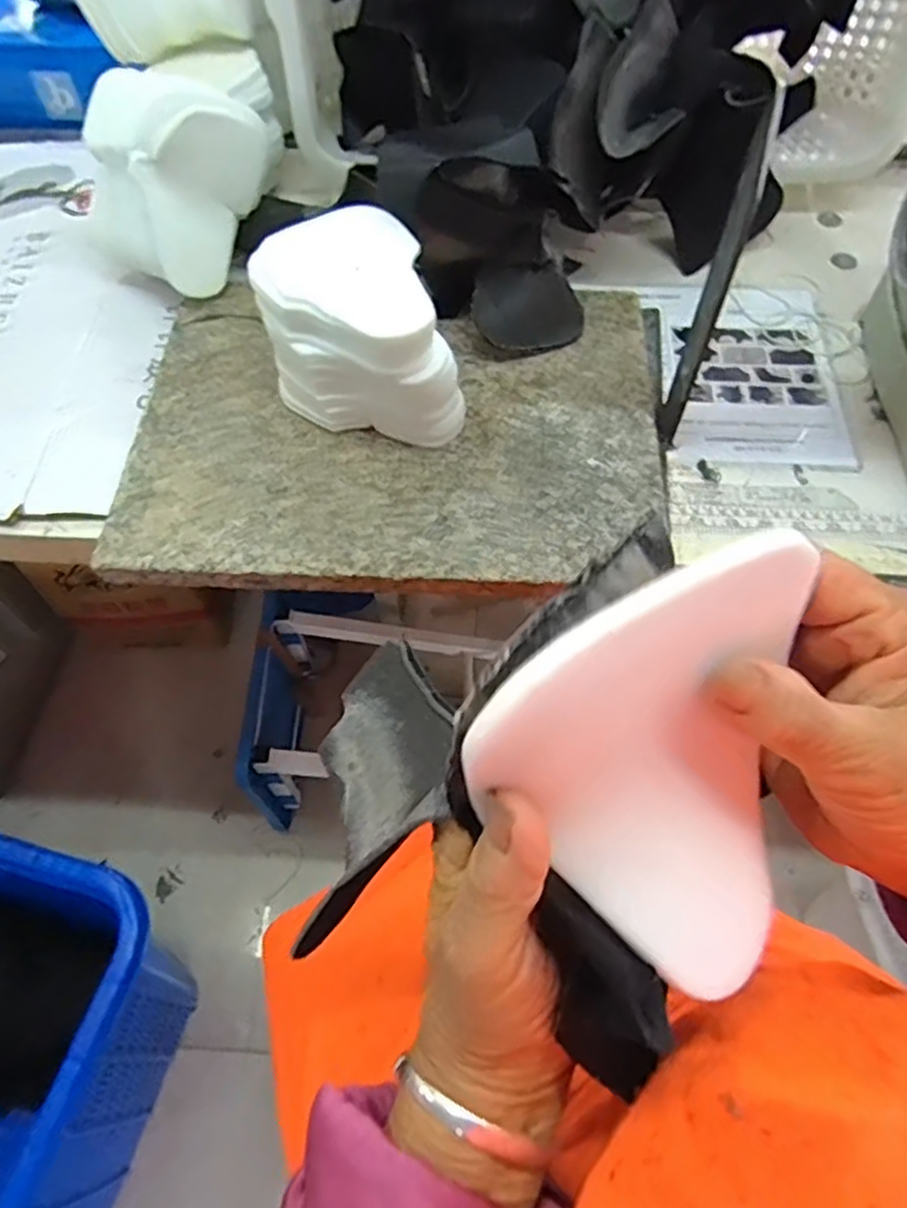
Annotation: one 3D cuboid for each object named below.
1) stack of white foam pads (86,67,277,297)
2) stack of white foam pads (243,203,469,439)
[{"bbox_3d":[-0.244,-0.357,0.600,0.148,0.144,0.130,27,61,18],"label":"stack of white foam pads"},{"bbox_3d":[-0.069,-0.192,0.504,0.113,0.105,0.146,-23,59,-13],"label":"stack of white foam pads"}]

